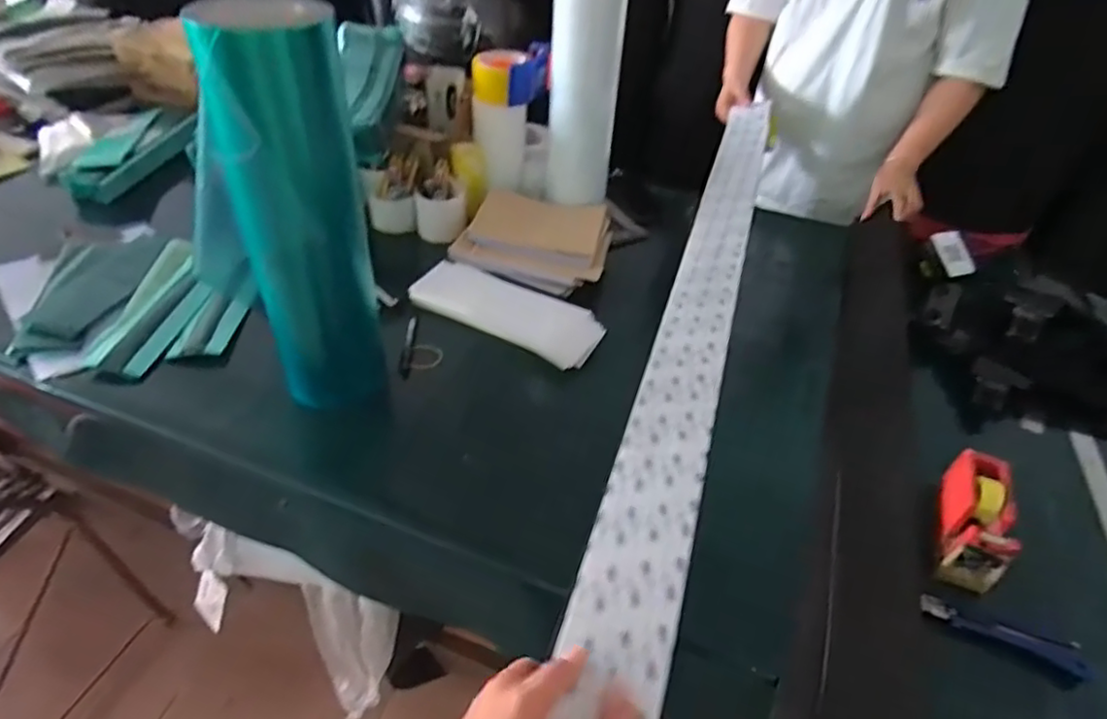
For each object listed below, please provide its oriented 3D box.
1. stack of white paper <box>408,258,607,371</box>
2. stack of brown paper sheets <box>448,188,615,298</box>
[{"bbox_3d":[-0.068,-0.079,0.972,0.298,0.017,0.131,24,48,19],"label":"stack of white paper"},{"bbox_3d":[-0.022,-0.205,1.060,0.241,0.056,0.199,17,46,13],"label":"stack of brown paper sheets"}]

